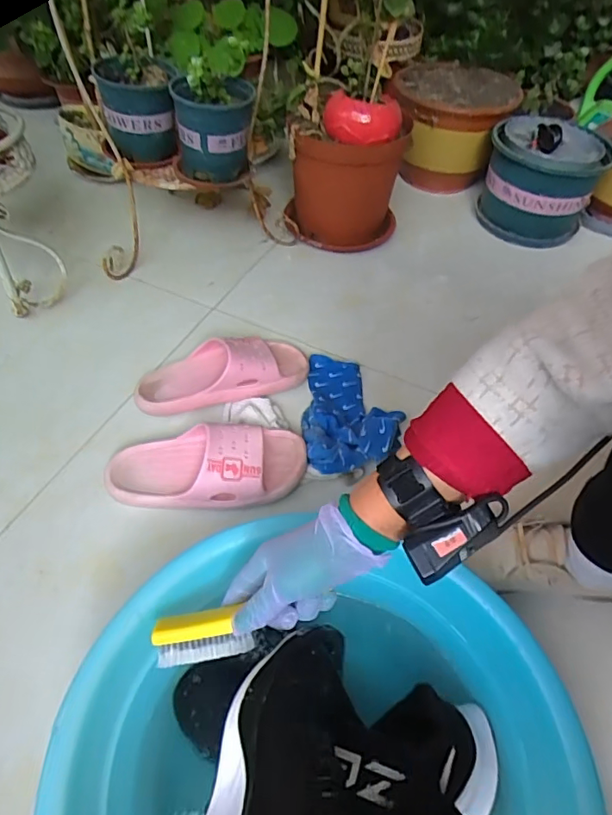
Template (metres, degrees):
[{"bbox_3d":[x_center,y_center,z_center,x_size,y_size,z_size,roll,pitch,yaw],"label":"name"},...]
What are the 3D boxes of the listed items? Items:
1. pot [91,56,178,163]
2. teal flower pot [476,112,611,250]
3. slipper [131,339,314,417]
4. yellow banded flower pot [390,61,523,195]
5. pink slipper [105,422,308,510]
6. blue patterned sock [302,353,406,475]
[{"bbox_3d":[-0.277,-0.496,0.858,0.122,0.128,0.144,-6,52,-7],"label":"pot"},{"bbox_3d":[0.489,-0.474,1.094,0.229,0.184,0.250,2,49,-2],"label":"teal flower pot"},{"bbox_3d":[-0.125,-0.060,0.785,0.261,0.061,0.107,-13,51,-14],"label":"slipper"},{"bbox_3d":[0.312,-0.617,1.171,0.265,0.206,0.307,15,49,9],"label":"yellow banded flower pot"},{"bbox_3d":[-0.127,0.072,0.668,0.253,0.064,0.105,-1,49,-5],"label":"pink slipper"},{"bbox_3d":[0.065,-0.005,0.756,0.141,0.041,0.230,-2,49,-5],"label":"blue patterned sock"}]

